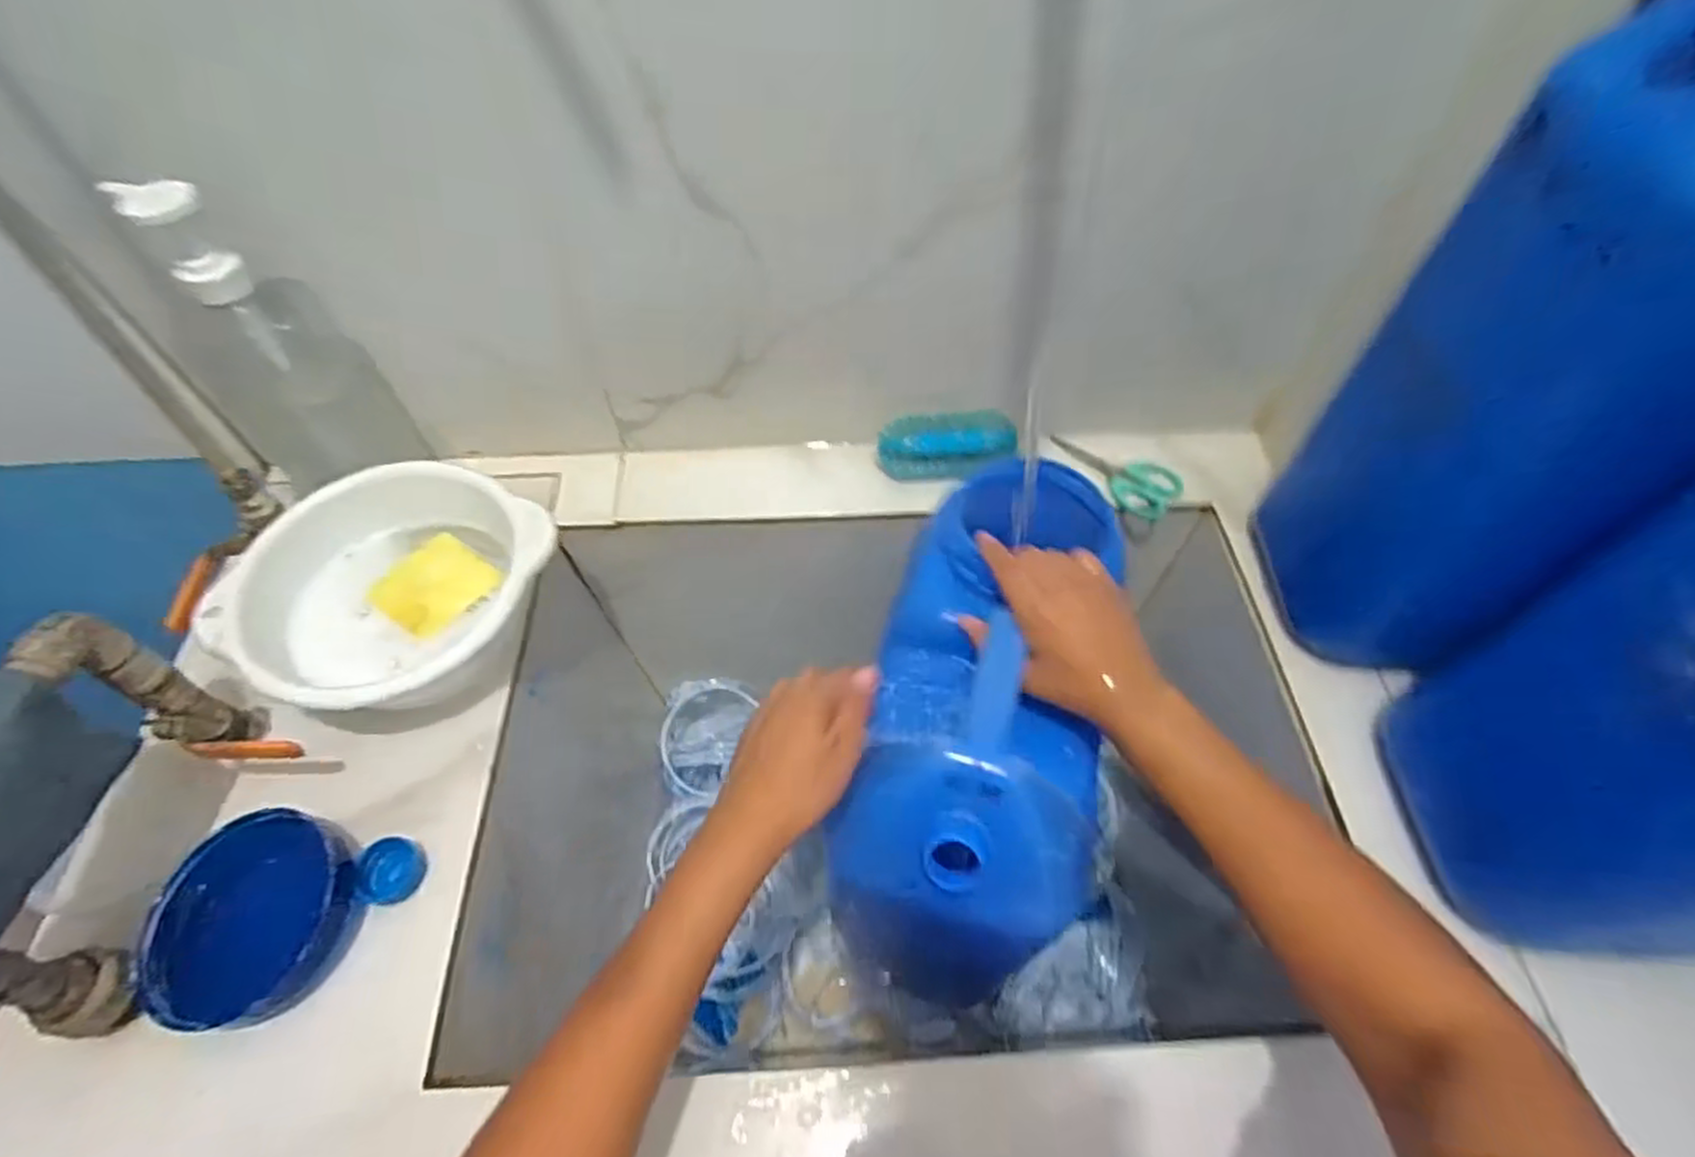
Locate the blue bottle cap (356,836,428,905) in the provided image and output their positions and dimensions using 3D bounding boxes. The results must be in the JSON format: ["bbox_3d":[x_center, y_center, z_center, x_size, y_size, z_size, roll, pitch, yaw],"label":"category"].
[{"bbox_3d":[-0.297,0.190,0.498,0.036,0.017,0.039,0,56,0],"label":"blue bottle cap"}]

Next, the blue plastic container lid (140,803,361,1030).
[{"bbox_3d":[-0.369,0.210,0.474,0.115,0.045,0.117,0,56,0],"label":"blue plastic container lid"}]

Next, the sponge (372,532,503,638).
[{"bbox_3d":[-0.317,0.005,0.587,0.066,0.013,0.076,35,58,1],"label":"sponge"}]

